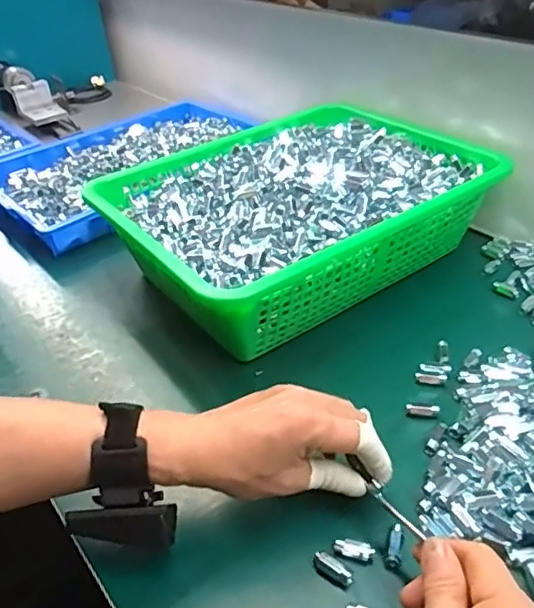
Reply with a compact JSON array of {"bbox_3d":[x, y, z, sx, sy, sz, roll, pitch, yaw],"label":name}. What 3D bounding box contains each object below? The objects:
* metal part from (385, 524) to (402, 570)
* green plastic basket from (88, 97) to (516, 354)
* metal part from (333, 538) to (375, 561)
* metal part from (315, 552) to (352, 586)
[{"bbox_3d":[0.089,0.167,0.395,0.009,0.005,0.030,8,55,16],"label":"metal part"},{"bbox_3d":[0.032,-0.110,0.659,0.380,0.101,0.302,-27,42,-26],"label":"green plastic basket"},{"bbox_3d":[0.061,0.170,0.399,0.027,0.007,0.012,6,41,14],"label":"metal part"},{"bbox_3d":[0.045,0.179,0.386,0.026,0.011,0.011,19,46,27],"label":"metal part"}]

